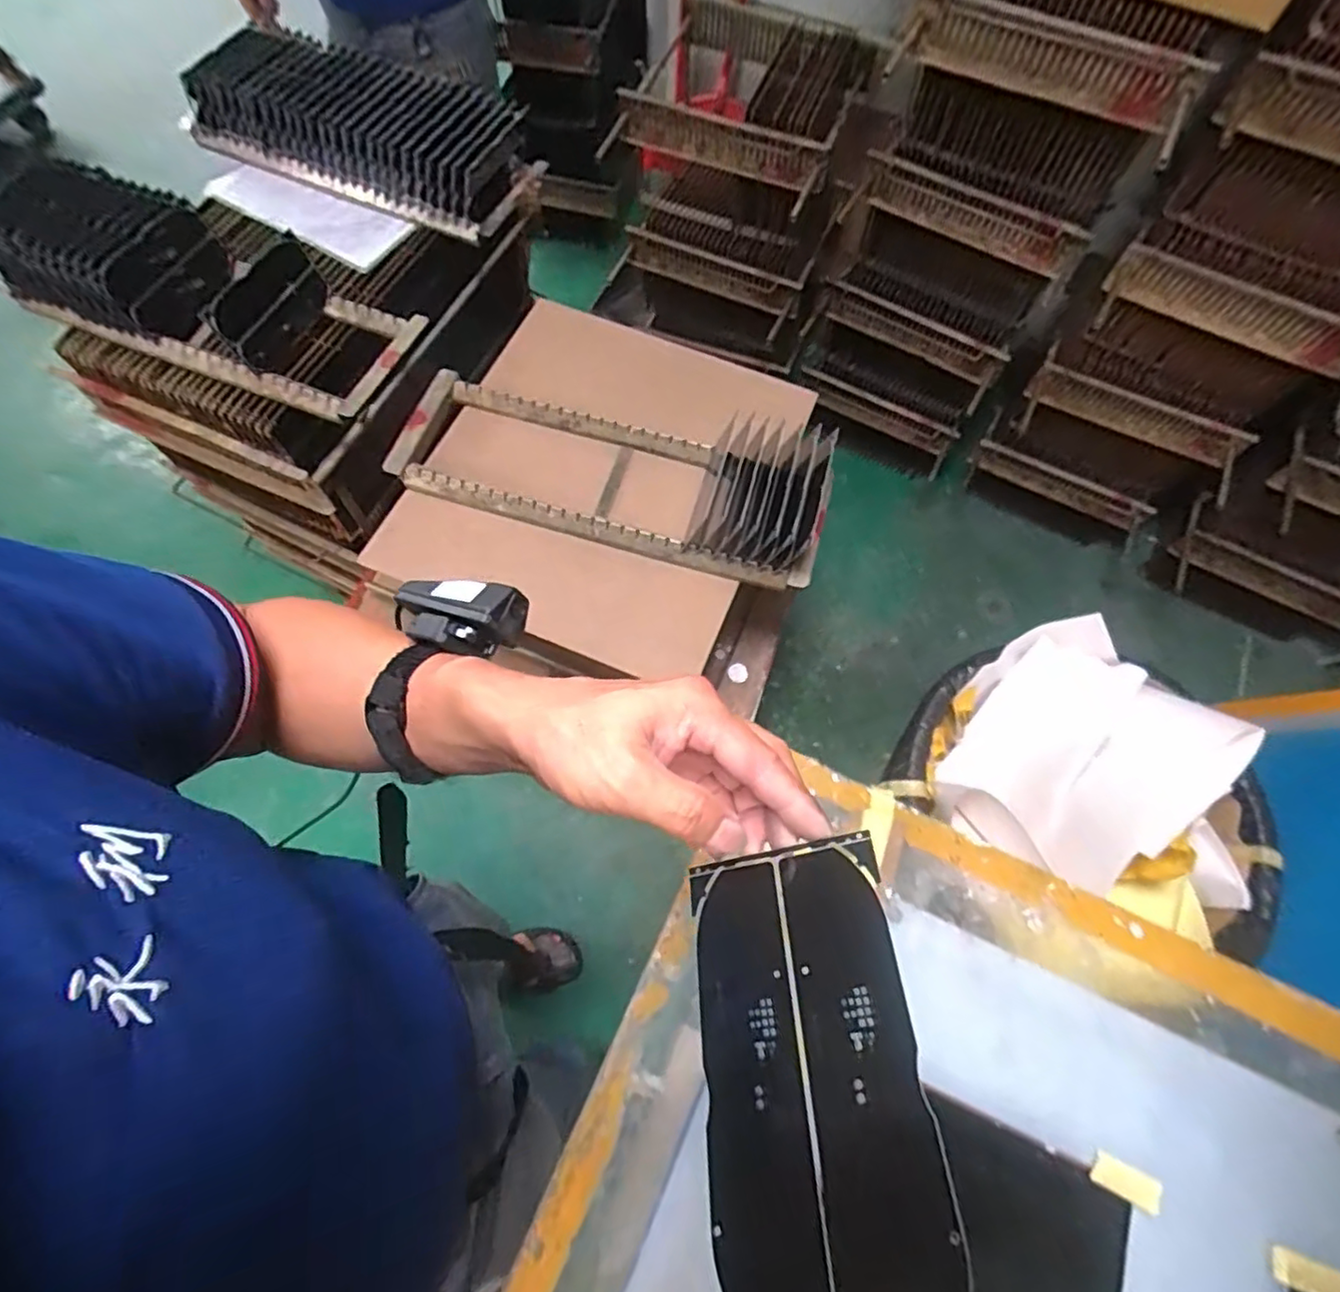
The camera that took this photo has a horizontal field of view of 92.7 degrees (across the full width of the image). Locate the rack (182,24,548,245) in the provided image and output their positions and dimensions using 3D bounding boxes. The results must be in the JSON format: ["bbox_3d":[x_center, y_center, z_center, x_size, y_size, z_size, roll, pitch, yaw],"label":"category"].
[{"bbox_3d":[-0.452,-0.737,0.908,0.480,0.124,0.183,14,67,5],"label":"rack"}]

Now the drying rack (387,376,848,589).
[{"bbox_3d":[-0.072,-0.230,0.809,0.544,0.087,0.203,15,68,5],"label":"drying rack"}]

